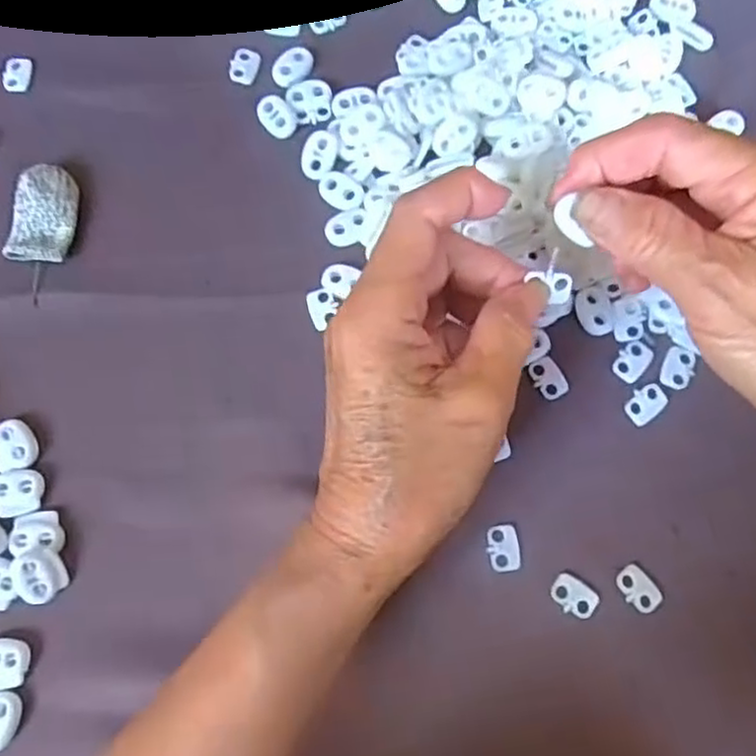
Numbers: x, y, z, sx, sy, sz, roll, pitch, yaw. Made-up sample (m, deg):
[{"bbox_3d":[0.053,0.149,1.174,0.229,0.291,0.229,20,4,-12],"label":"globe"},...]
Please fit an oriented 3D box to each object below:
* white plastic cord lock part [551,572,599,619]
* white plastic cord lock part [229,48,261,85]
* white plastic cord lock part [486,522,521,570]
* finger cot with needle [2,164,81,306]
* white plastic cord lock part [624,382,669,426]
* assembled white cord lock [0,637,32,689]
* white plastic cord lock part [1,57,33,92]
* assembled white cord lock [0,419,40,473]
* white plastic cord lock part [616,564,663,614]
[{"bbox_3d":[0.081,0.089,0.292,0.018,0.004,0.014,25,78,7],"label":"white plastic cord lock part"},{"bbox_3d":[-0.066,-0.154,0.353,0.014,0.004,0.020,10,77,3],"label":"white plastic cord lock part"},{"bbox_3d":[0.052,0.070,0.297,0.014,0.004,0.019,-10,77,-1],"label":"white plastic cord lock part"},{"bbox_3d":[-0.156,-0.068,0.330,0.029,0.010,0.061,4,77,2],"label":"finger cot with needle"},{"bbox_3d":[0.117,0.011,0.311,0.019,0.004,0.014,-37,79,-7],"label":"white plastic cord lock part"},{"bbox_3d":[-0.152,0.115,0.287,0.020,0.005,0.019,-4,77,0],"label":"assembled white cord lock"},{"bbox_3d":[-0.179,-0.152,0.354,0.013,0.004,0.021,0,77,1],"label":"white plastic cord lock part"},{"bbox_3d":[-0.158,0.030,0.311,0.022,0.008,0.022,1,74,-2],"label":"assembled white cord lock"},{"bbox_3d":[0.107,0.086,0.291,0.013,0.004,0.019,-37,79,-8],"label":"white plastic cord lock part"}]

